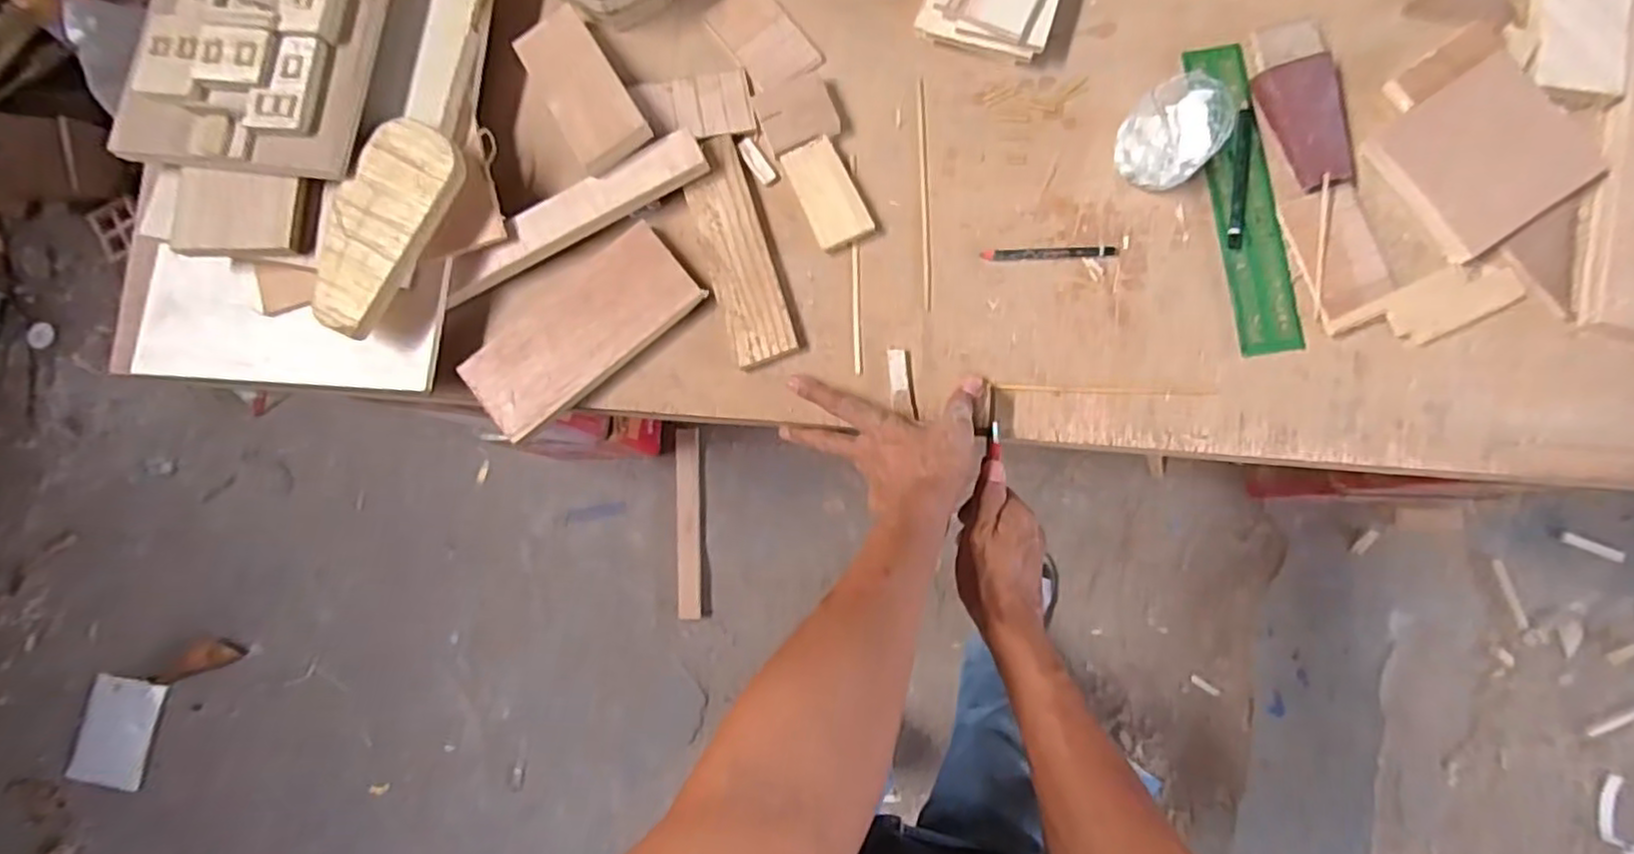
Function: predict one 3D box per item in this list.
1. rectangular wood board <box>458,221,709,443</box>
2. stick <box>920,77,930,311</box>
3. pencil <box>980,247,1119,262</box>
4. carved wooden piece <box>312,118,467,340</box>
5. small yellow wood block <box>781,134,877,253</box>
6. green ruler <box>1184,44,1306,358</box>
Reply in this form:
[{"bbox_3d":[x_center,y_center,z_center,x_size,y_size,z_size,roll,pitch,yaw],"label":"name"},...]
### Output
[{"bbox_3d":[-0.188,-0.076,0.570,0.188,0.015,0.084,-38,81,-1],"label":"rectangular wood board"},{"bbox_3d":[0.089,-0.192,0.590,0.006,0.009,0.192,-1,83,4],"label":"stick"},{"bbox_3d":[0.188,-0.140,0.575,0.106,0.004,0.010,-2,82,5],"label":"pencil"},{"bbox_3d":[-0.343,-0.159,0.555,0.079,0.018,0.166,30,86,8],"label":"carved wooden piece"},{"bbox_3d":[0.008,-0.185,0.569,0.044,0.011,0.085,-25,81,1],"label":"small yellow wood block"},{"bbox_3d":[0.336,-0.181,0.564,0.046,0.006,0.250,-8,84,3],"label":"green ruler"}]

